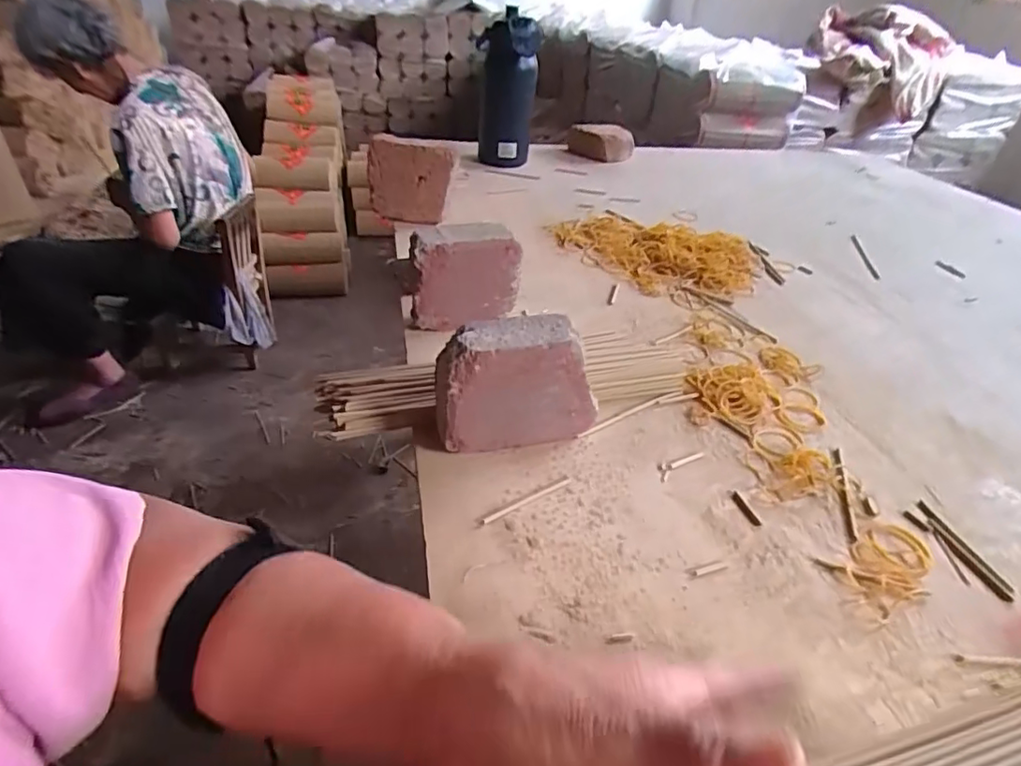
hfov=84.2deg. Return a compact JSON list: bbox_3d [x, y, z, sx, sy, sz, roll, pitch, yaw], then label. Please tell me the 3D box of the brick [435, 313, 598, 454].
[{"bbox_3d":[0.002,0.004,0.435,0.124,0.100,0.043,-7,37,-17],"label":"brick"}]

